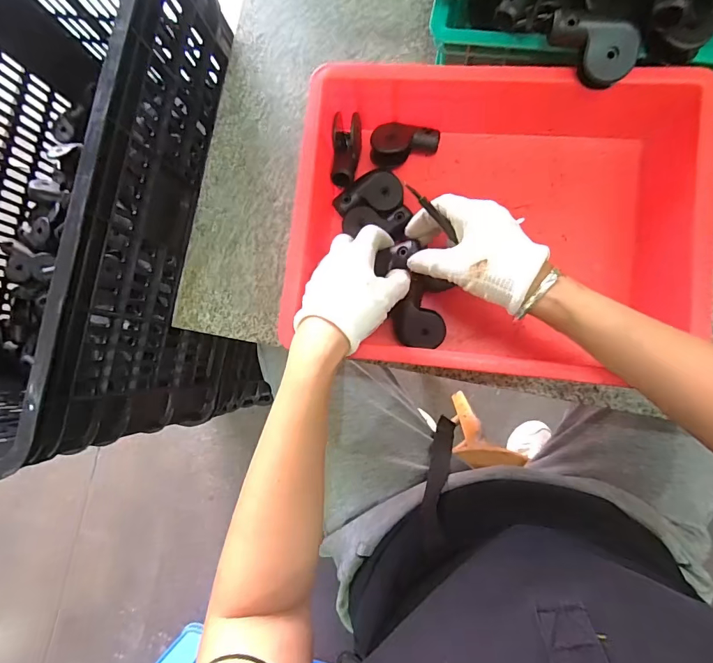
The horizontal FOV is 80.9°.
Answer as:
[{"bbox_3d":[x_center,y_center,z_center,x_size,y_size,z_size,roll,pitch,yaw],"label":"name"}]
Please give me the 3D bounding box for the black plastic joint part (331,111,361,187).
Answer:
[{"bbox_3d":[-0.012,-0.188,0.435,0.024,0.038,0.071,6,86,9],"label":"black plastic joint part"}]

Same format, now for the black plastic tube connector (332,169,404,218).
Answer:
[{"bbox_3d":[0.013,-0.146,0.442,0.070,0.020,0.046,-3,85,8],"label":"black plastic tube connector"}]

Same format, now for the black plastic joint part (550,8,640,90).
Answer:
[{"bbox_3d":[0.190,-0.231,0.336,0.070,0.026,0.043,38,118,0],"label":"black plastic joint part"}]

